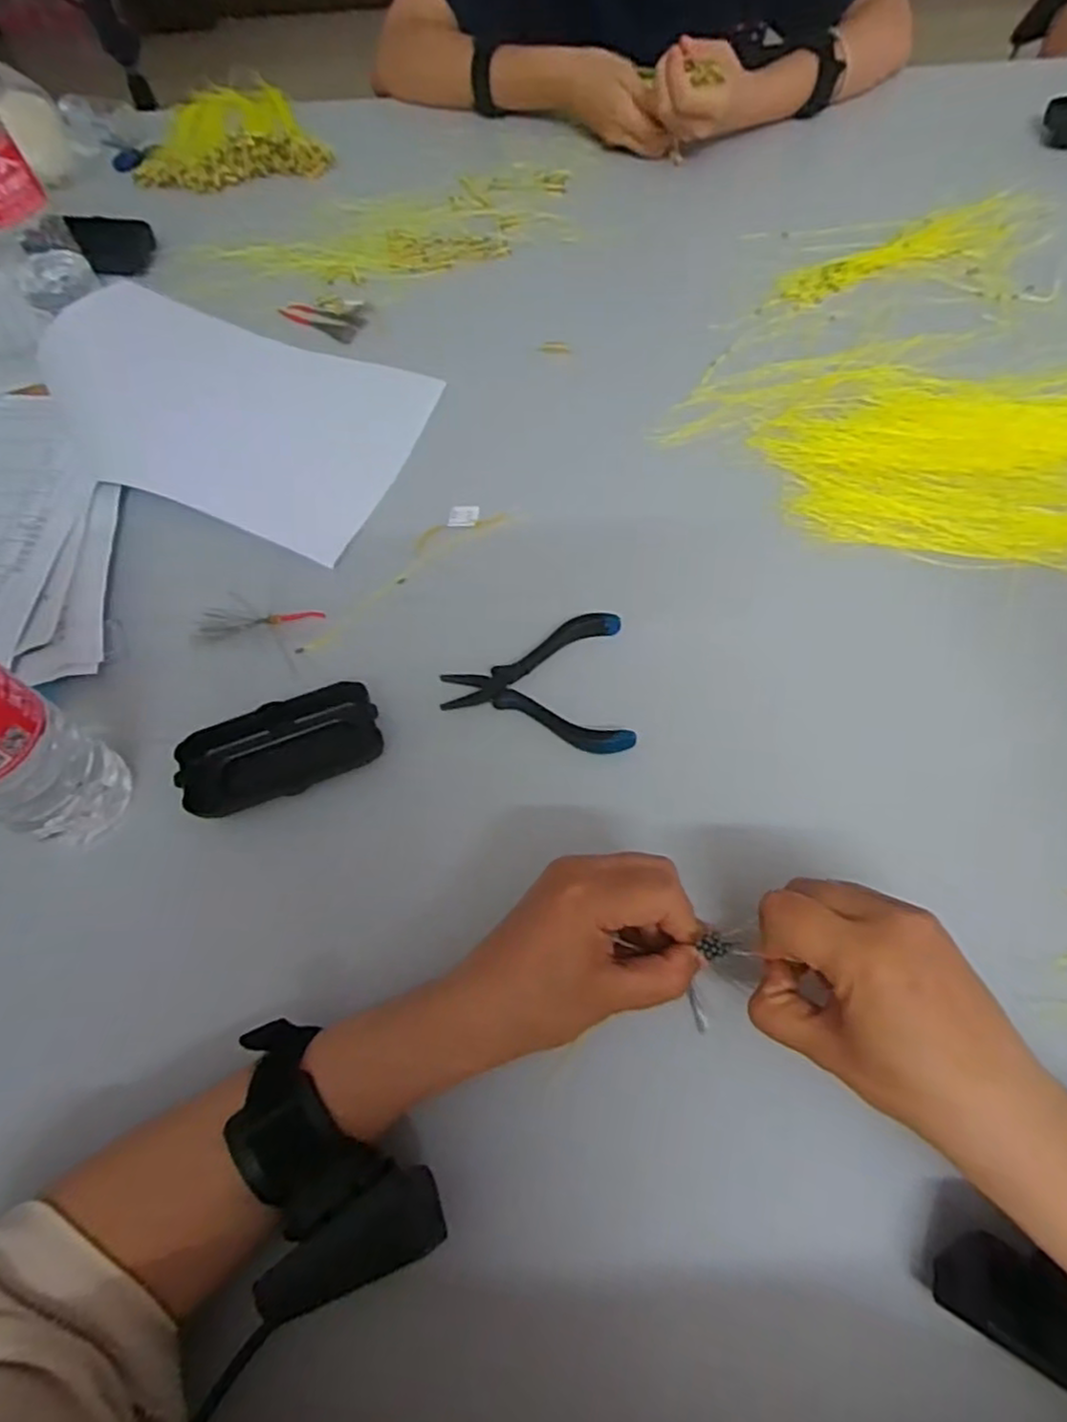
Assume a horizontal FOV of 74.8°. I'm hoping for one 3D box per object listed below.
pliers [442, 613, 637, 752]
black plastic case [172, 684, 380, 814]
[{"bbox_3d":[0.001,-0.016,0.425,0.111,0.009,0.088,-4,63,0],"label":"pliers"},{"bbox_3d":[-0.144,0.021,0.402,0.109,0.022,0.053,-21,64,-8],"label":"black plastic case"}]

